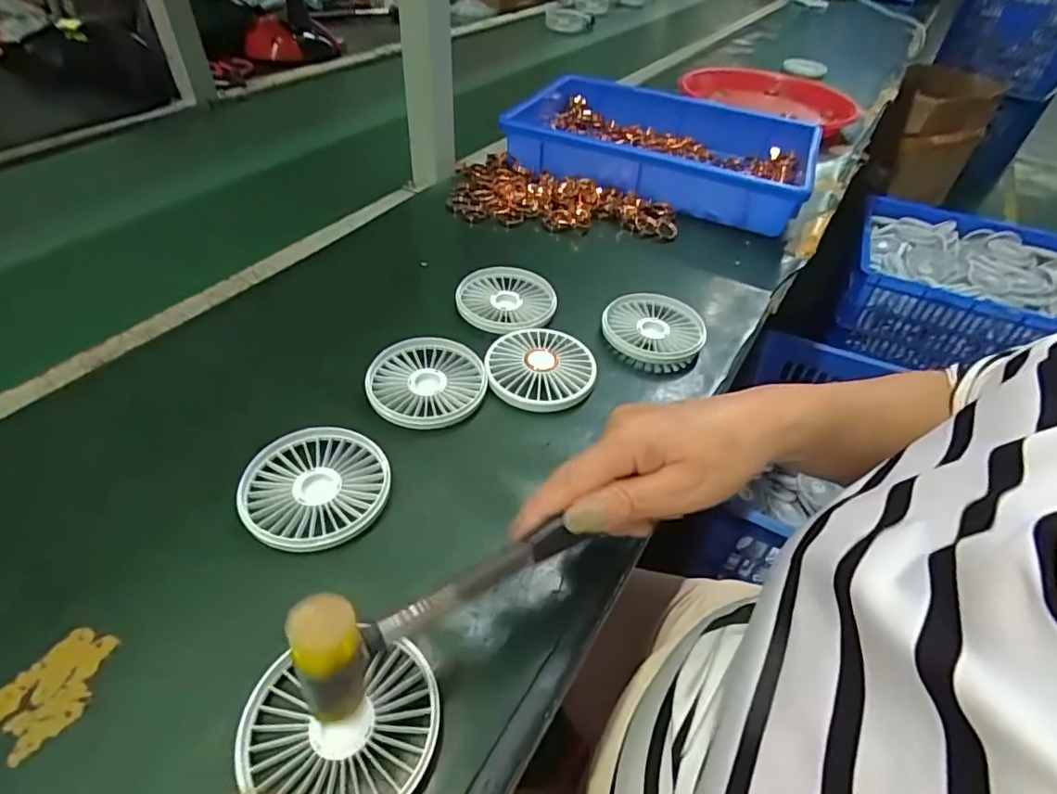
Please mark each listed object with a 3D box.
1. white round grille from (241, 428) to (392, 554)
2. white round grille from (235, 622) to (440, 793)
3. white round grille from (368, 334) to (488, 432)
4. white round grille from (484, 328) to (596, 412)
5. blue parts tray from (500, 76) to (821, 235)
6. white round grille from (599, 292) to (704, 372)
[{"bbox_3d":[-0.133,0.057,0.352,0.086,0.013,0.086,3,46,-3],"label":"white round grille"},{"bbox_3d":[-0.088,0.154,0.268,0.086,0.015,0.081,22,48,16],"label":"white round grille"},{"bbox_3d":[-0.076,-0.011,0.426,0.086,0.014,0.084,3,46,-3],"label":"white round grille"},{"bbox_3d":[0.010,-0.025,0.448,0.083,0.017,0.085,3,46,-3],"label":"white round grille"},{"bbox_3d":[0.175,-0.330,0.741,0.379,0.072,0.258,16,47,11],"label":"blue parts tray"},{"bbox_3d":[0.110,-0.060,0.497,0.085,0.018,0.088,3,46,-3],"label":"white round grille"}]

